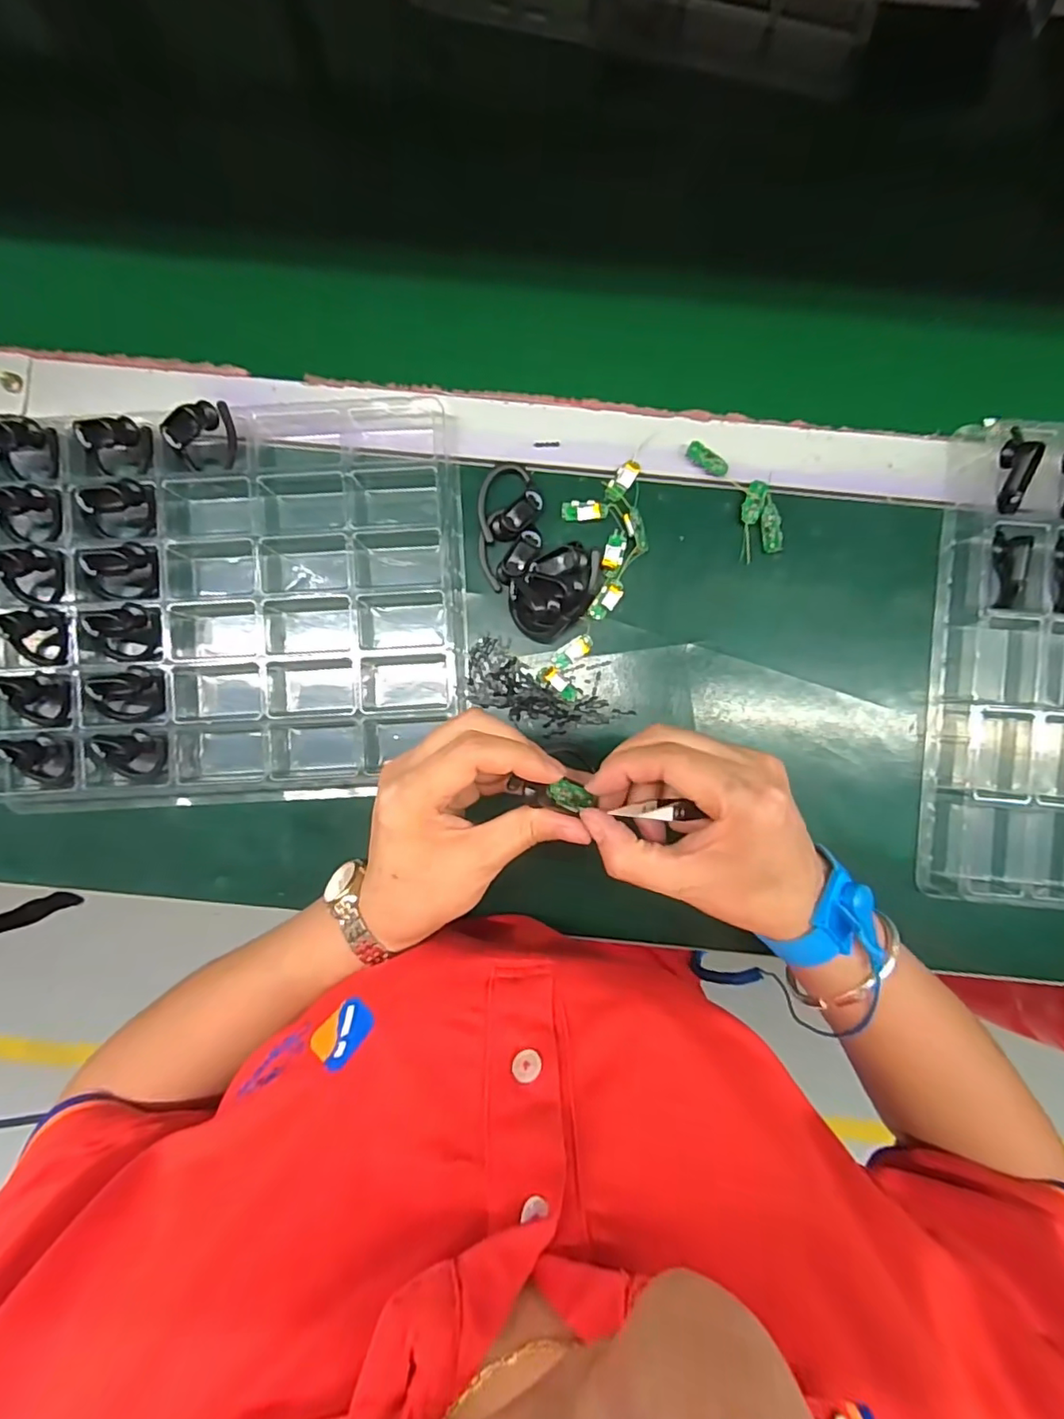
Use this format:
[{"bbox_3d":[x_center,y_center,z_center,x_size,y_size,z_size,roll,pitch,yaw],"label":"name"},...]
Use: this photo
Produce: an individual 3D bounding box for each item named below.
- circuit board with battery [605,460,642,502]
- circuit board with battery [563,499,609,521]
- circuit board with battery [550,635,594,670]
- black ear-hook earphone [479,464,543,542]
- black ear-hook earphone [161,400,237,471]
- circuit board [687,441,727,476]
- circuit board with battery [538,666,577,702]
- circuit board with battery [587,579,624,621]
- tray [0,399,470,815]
[{"bbox_3d":[0.058,-0.145,0.359,0.013,0.004,0.028,40,92,0],"label":"circuit board with battery"},{"bbox_3d":[0.033,-0.126,0.359,0.028,0.004,0.013,1,91,1],"label":"circuit board with battery"},{"bbox_3d":[0.025,-0.037,0.360,0.029,0.005,0.012,-38,90,2],"label":"circuit board with battery"},{"bbox_3d":[-0.015,-0.128,0.356,0.036,0.011,0.048,32,91,1],"label":"black ear-hook earphone"},{"bbox_3d":[-0.196,-0.162,0.343,0.042,0.038,0.028,-25,90,2],"label":"black ear-hook earphone"},{"bbox_3d":[0.110,-0.157,0.355,0.028,0.004,0.011,36,92,0],"label":"circuit board"},{"bbox_3d":[0.017,-0.017,0.359,0.010,0.007,0.028,-43,90,2],"label":"circuit board with battery"},{"bbox_3d":[0.047,-0.069,0.359,0.013,0.005,0.029,37,92,0],"label":"circuit board with battery"},{"bbox_3d":[-0.187,-0.063,0.345,0.290,0.040,0.237,-2,91,1],"label":"tray"}]

